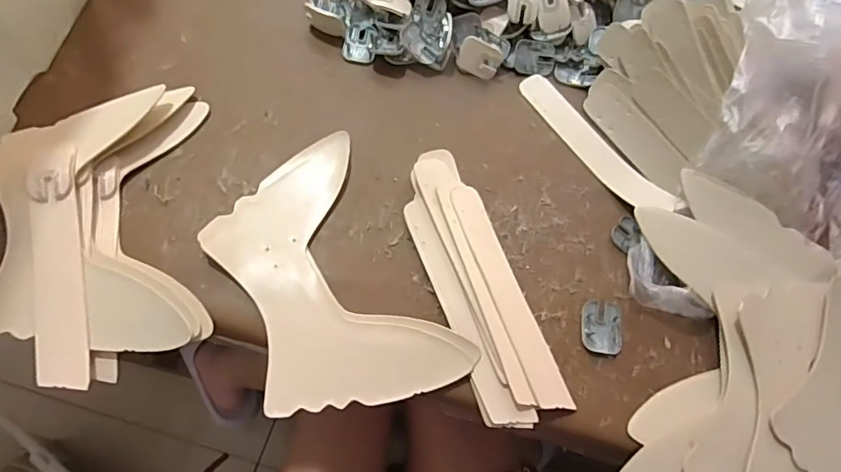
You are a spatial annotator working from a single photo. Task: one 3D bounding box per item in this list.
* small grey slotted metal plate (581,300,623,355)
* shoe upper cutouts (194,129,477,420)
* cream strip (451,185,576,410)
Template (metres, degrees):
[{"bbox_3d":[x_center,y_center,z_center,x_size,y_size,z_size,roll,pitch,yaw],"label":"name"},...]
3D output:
[{"bbox_3d":[0.140,0.070,0.395,0.031,0.004,0.039,7,68,0],"label":"small grey slotted metal plate"},{"bbox_3d":[-0.072,0.033,0.379,0.135,0.012,0.214,-29,72,-13],"label":"shoe upper cutouts"},{"bbox_3d":[0.066,0.041,0.392,0.034,0.004,0.182,-8,66,-34],"label":"cream strip"}]

